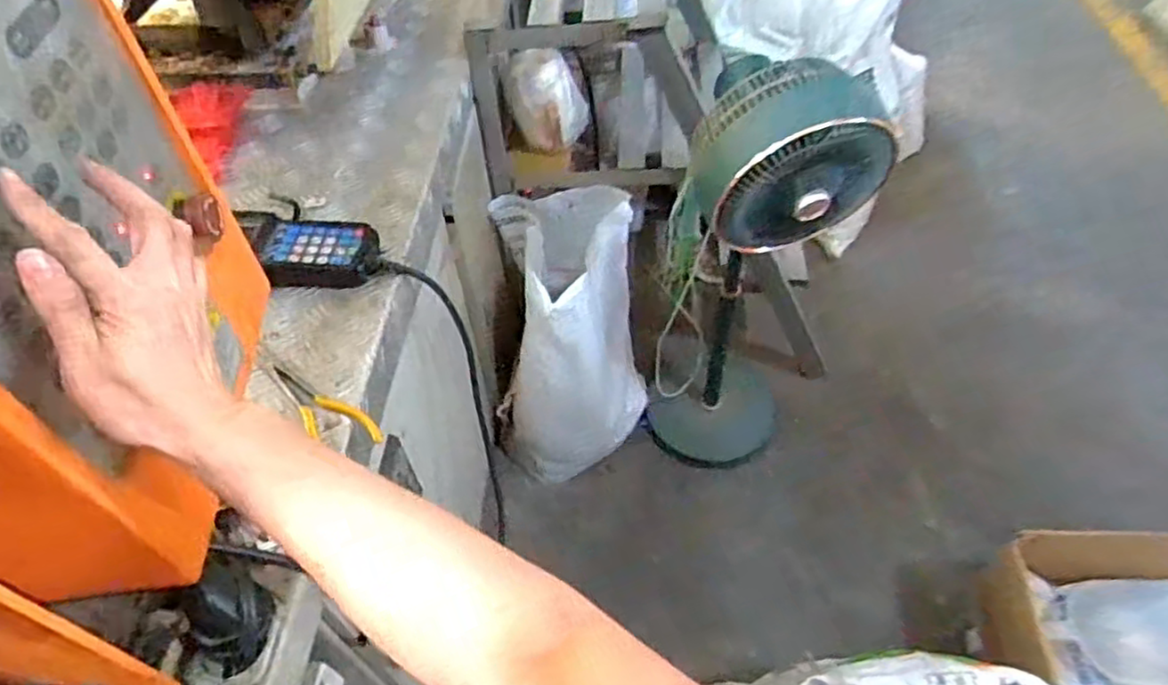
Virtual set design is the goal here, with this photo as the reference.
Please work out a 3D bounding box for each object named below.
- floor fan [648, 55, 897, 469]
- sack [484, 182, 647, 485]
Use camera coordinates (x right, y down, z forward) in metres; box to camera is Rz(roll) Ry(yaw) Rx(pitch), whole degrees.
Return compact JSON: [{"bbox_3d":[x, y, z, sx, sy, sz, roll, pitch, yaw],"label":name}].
[{"bbox_3d":[0.306,-0.090,1.344,0.303,0.971,0.305,7,51,8],"label":"floor fan"},{"bbox_3d":[-0.023,-0.018,1.506,0.310,0.511,0.398,0,50,3],"label":"sack"}]

